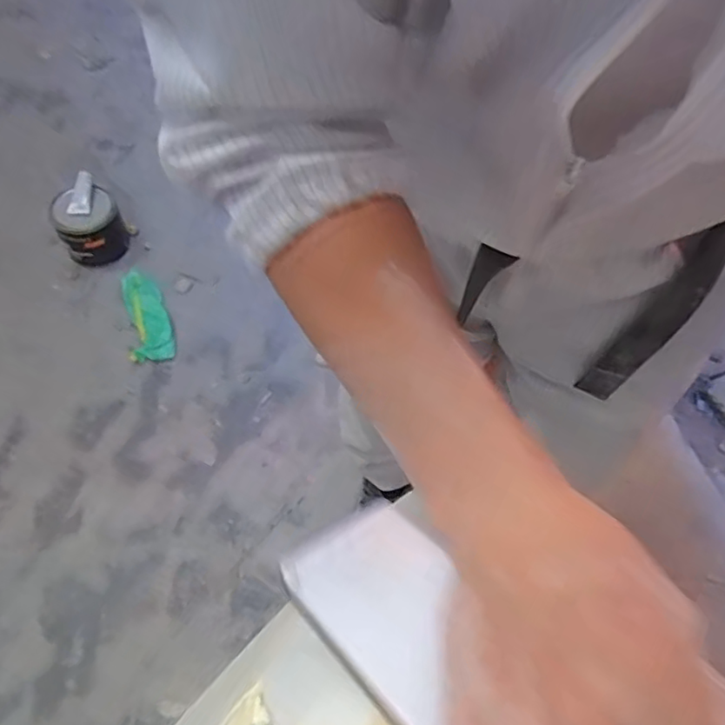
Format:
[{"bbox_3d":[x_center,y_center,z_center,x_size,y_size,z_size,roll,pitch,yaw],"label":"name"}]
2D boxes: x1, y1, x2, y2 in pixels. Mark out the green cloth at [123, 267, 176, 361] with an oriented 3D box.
[{"bbox_3d":[-0.516,-0.114,1.478,0.104,0.040,0.263,-12,61,-10],"label":"green cloth"}]

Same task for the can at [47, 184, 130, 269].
[{"bbox_3d":[-0.675,-0.336,1.526,0.147,0.141,0.141,2,59,-3],"label":"can"}]

